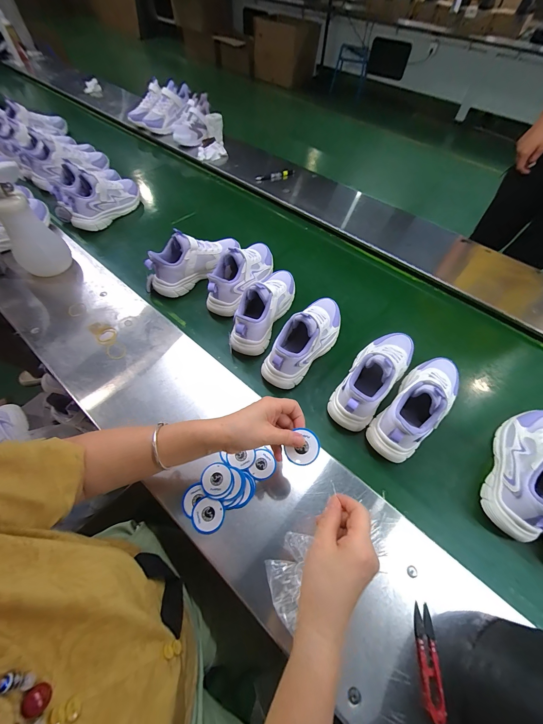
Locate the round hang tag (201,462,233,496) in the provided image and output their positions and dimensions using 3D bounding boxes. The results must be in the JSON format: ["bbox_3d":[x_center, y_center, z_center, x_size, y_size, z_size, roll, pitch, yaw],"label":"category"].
[{"bbox_3d":[-0.086,0.183,0.431,0.047,0.004,0.046,0,63,0],"label":"round hang tag"}]

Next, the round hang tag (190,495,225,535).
[{"bbox_3d":[-0.095,0.229,0.411,0.048,0.004,0.048,-20,69,-9],"label":"round hang tag"}]

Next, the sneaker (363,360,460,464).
[{"bbox_3d":[0.275,0.069,0.495,0.080,0.111,0.233,40,66,21],"label":"sneaker"}]

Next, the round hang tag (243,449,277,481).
[{"bbox_3d":[-0.015,0.171,0.455,0.043,0.005,0.049,21,61,11],"label":"round hang tag"}]

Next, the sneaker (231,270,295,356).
[{"bbox_3d":[-0.015,-0.127,0.606,0.084,0.117,0.243,21,60,10],"label":"sneaker"}]

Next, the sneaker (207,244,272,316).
[{"bbox_3d":[-0.069,-0.219,0.665,0.082,0.116,0.240,28,61,14],"label":"sneaker"}]

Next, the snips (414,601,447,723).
[{"bbox_3d":[0.195,0.368,0.340,0.027,0.019,0.100,5,59,2],"label":"snips"}]

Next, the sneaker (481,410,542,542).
[{"bbox_3d":[0.441,0.163,0.440,0.089,0.117,0.237,34,64,18],"label":"sneaker"}]

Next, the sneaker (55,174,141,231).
[{"bbox_3d":[-0.530,-0.504,0.848,0.128,0.126,0.237,10,50,29],"label":"sneaker"}]

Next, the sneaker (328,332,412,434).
[{"bbox_3d":[0.202,0.014,0.526,0.087,0.116,0.240,36,65,19],"label":"sneaker"}]

